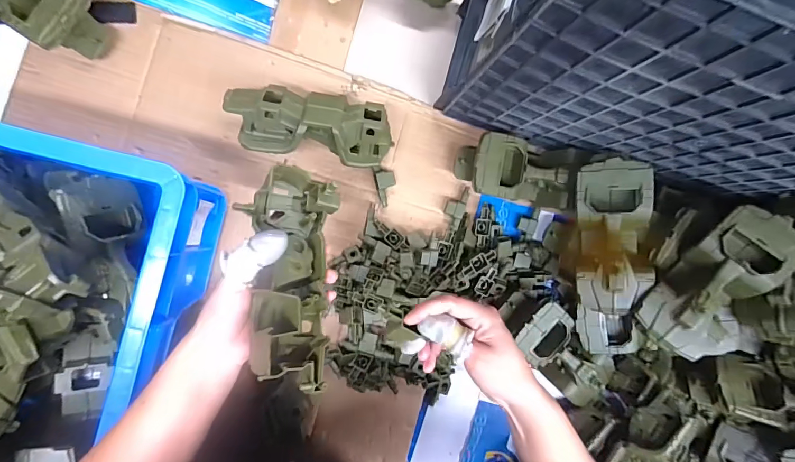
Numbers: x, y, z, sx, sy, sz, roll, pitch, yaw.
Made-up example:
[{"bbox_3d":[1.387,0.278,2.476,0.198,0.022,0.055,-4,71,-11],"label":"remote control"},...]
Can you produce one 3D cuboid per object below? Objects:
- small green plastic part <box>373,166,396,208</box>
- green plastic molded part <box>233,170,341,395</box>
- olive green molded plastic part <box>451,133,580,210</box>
[{"bbox_3d":[-0.015,-0.061,0.507,0.027,0.019,0.052,-17,92,-9],"label":"small green plastic part"},{"bbox_3d":[-0.088,0.032,0.320,0.071,0.050,0.189,-1,70,-9],"label":"green plastic molded part"},{"bbox_3d":[0.152,-0.079,0.503,0.147,0.070,0.085,9,88,-9],"label":"olive green molded plastic part"}]

